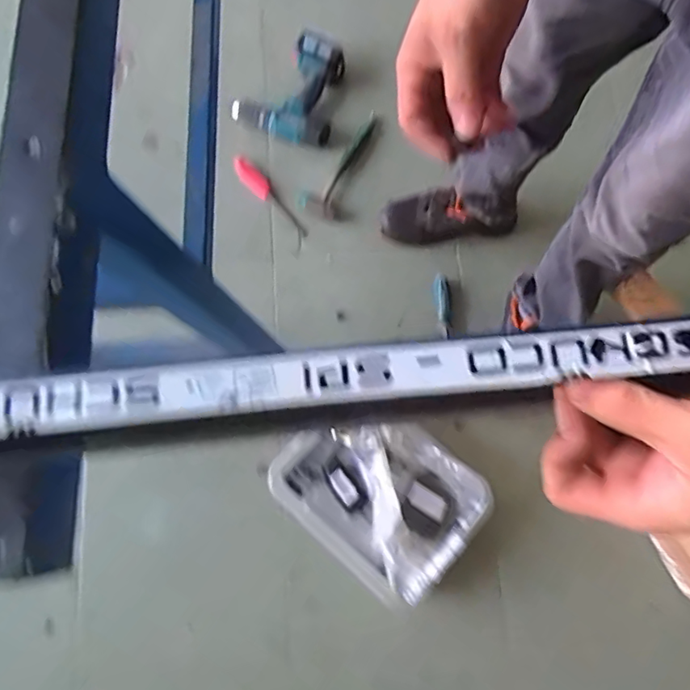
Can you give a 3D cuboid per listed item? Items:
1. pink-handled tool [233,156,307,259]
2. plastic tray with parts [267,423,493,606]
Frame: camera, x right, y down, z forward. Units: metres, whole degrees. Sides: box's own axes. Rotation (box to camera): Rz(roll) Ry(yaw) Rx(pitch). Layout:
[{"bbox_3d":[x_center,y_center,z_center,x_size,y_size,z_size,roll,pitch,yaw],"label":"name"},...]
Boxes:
[{"bbox_3d":[-0.164,-0.316,1.239,0.049,0.024,0.270,-35,75,-7],"label":"pink-handled tool"},{"bbox_3d":[0.061,0.274,1.046,0.353,0.089,0.286,41,80,13],"label":"plastic tray with parts"}]

